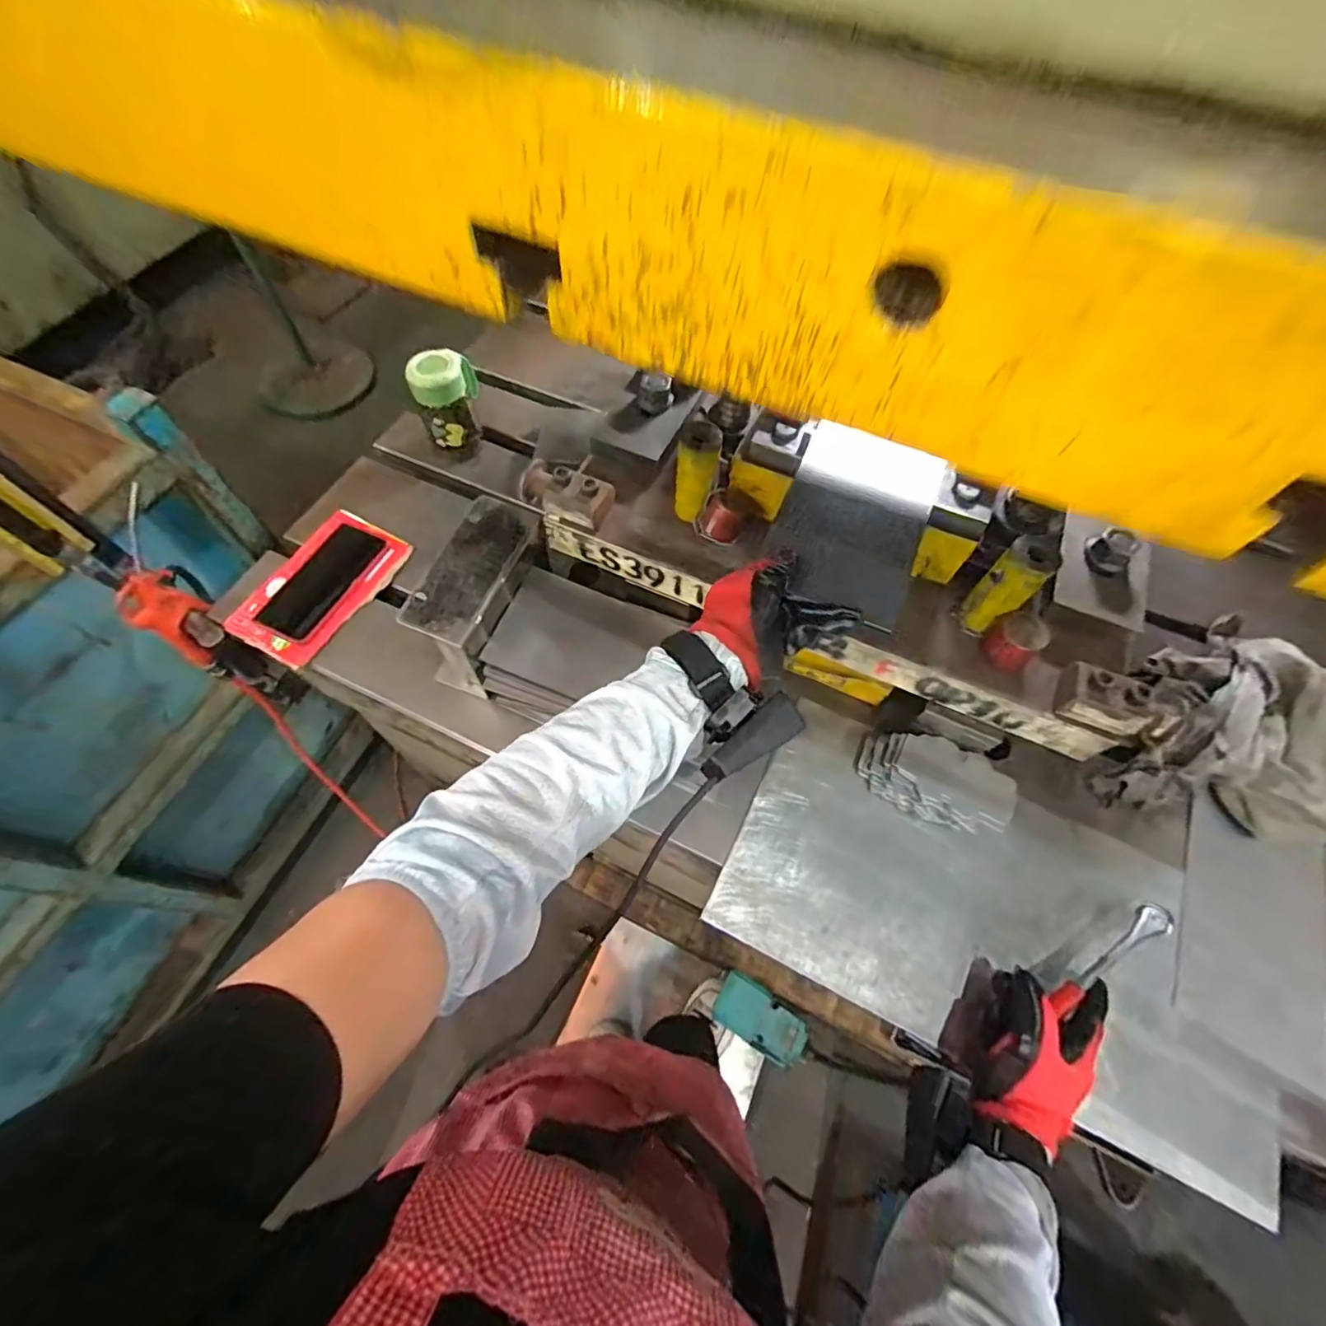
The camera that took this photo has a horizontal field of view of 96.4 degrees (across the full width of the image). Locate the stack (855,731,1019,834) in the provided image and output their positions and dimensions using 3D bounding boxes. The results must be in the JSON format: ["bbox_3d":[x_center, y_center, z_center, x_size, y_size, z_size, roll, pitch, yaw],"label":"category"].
[{"bbox_3d":[0.270,0.120,0.595,0.141,0.052,0.070,21,63,9],"label":"stack"}]

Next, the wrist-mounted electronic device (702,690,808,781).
[{"bbox_3d":[0.059,0.049,0.381,0.073,0.018,0.024,-35,68,-19],"label":"wrist-mounted electronic device"}]

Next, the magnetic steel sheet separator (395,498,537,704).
[{"bbox_3d":[-0.187,-0.067,0.626,0.072,0.126,0.163,18,63,7],"label":"magnetic steel sheet separator"}]

